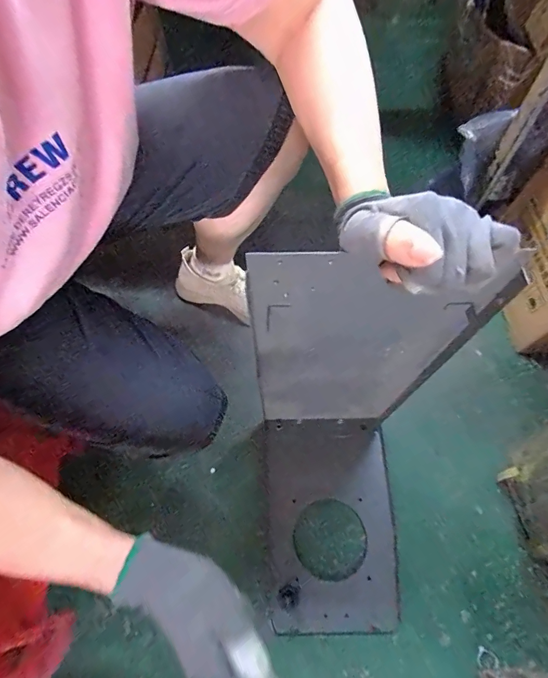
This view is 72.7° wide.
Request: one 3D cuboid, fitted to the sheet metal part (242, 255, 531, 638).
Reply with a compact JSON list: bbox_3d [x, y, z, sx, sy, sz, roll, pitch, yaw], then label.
[{"bbox_3d":[0.088,0.178,0.422,0.196,0.396,0.287,-1,59,0],"label":"sheet metal part"}]

